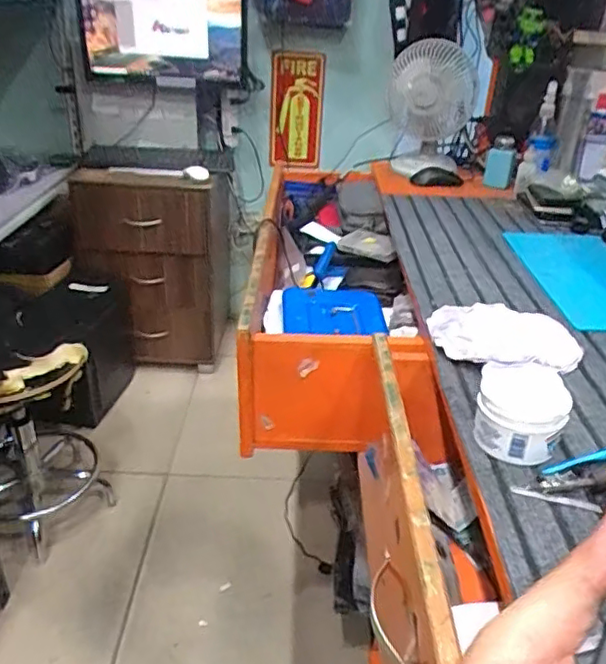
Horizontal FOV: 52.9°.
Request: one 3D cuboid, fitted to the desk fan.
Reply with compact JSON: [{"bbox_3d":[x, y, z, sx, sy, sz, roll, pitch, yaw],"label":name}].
[{"bbox_3d":[0.281,-0.493,1.355,0.191,0.271,0.193,8,30,10],"label":"desk fan"}]

